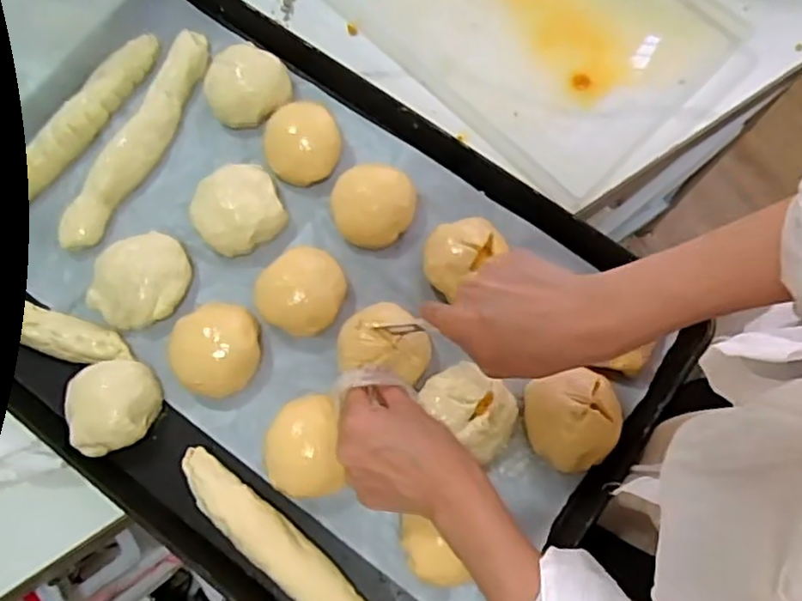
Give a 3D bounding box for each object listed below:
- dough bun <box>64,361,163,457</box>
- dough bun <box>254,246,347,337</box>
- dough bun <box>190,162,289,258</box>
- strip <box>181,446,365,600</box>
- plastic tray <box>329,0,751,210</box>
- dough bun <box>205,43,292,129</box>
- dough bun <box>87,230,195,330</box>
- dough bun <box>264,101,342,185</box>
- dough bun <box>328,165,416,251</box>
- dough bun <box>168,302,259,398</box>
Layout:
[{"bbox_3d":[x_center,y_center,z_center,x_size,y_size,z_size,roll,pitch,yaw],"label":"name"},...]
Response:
[{"bbox_3d":[-0.227,0.083,0.525,0.068,0.034,0.067,-18,75,-3],"label":"dough bun"},{"bbox_3d":[-0.078,-0.008,0.545,0.067,0.038,0.074,25,77,8],"label":"dough bun"},{"bbox_3d":[-0.141,-0.078,0.575,0.074,0.035,0.069,-1,75,2],"label":"dough bun"},{"bbox_3d":[-0.079,0.198,0.493,0.233,0.021,0.039,40,80,11],"label":"strip"},{"bbox_3d":[0.107,-0.300,0.632,0.263,0.025,0.403,-41,77,-9],"label":"plastic tray"},{"bbox_3d":[-0.137,-0.192,0.594,0.072,0.031,0.067,-1,75,2],"label":"dough bun"},{"bbox_3d":[-0.217,-0.015,0.547,0.080,0.034,0.067,-20,75,-4],"label":"dough bun"},{"bbox_3d":[-0.085,-0.136,0.578,0.063,0.028,0.066,-1,75,2],"label":"dough bun"},{"bbox_3d":[-0.023,-0.080,0.562,0.069,0.032,0.064,-1,75,2],"label":"dough bun"},{"bbox_3d":[-0.149,0.040,0.540,0.070,0.032,0.072,-1,75,2],"label":"dough bun"}]

